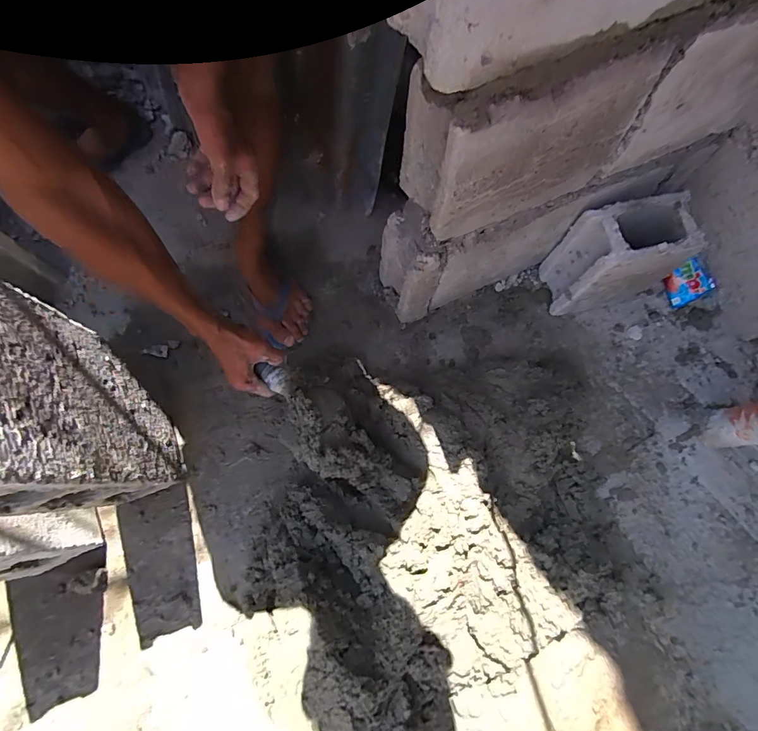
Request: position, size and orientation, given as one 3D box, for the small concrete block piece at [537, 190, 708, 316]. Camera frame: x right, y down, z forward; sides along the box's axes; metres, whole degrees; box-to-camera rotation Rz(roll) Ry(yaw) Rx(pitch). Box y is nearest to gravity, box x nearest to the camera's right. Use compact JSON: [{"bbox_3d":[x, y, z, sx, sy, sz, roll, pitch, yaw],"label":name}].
[{"bbox_3d":[0.381,-0.172,0.698,0.154,0.201,0.102,-14,74,-6],"label":"small concrete block piece"}]

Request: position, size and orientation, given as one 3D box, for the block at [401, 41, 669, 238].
[{"bbox_3d":[0.155,-0.263,0.459,0.236,0.192,0.094,-24,74,-9],"label":"block"}]

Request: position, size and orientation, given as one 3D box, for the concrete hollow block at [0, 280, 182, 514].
[{"bbox_3d":[-0.367,0.061,0.492,0.096,0.336,0.201,-18,73,-8],"label":"concrete hollow block"}]

